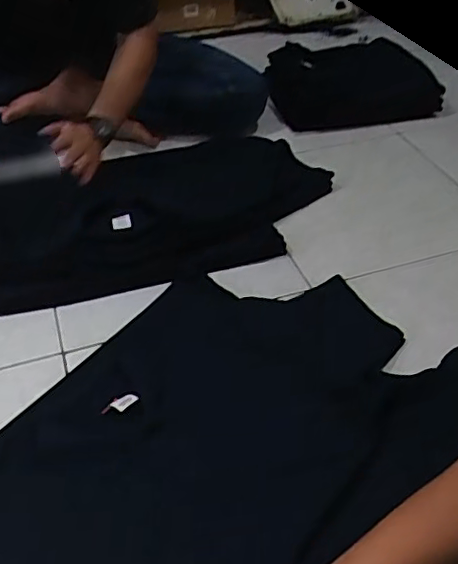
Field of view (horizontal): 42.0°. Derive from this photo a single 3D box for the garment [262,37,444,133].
[{"bbox_3d":[0.247,-0.381,1.141,0.332,0.121,0.147,-3,41,-4],"label":"garment"}]

